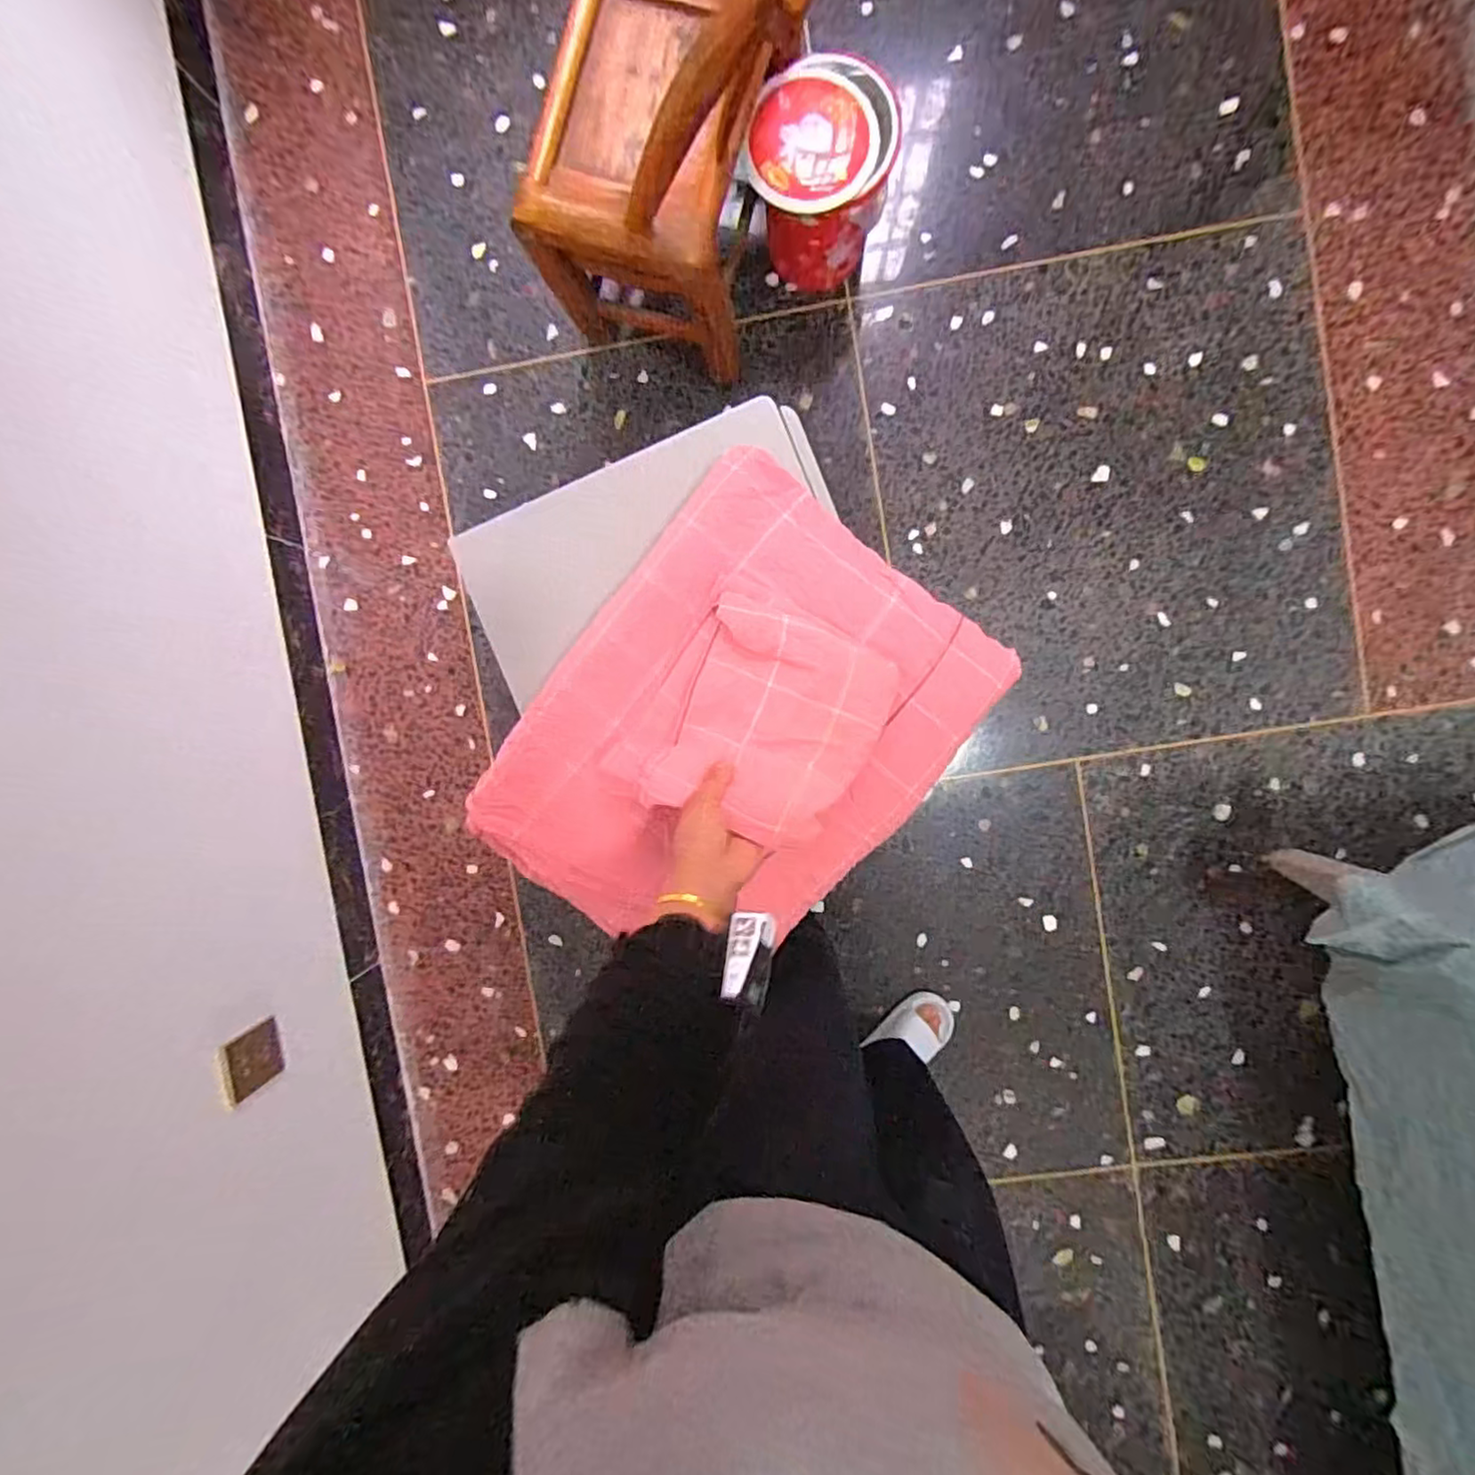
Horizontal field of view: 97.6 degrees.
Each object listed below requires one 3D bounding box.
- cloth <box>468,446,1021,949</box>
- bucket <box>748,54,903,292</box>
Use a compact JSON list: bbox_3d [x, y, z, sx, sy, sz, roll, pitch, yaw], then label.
[{"bbox_3d":[-0.006,0.008,0.637,0.361,0.074,0.474,38,96,1],"label":"cloth"},{"bbox_3d":[0.129,-0.848,0.995,0.202,0.228,0.182,8,95,4],"label":"bucket"}]

